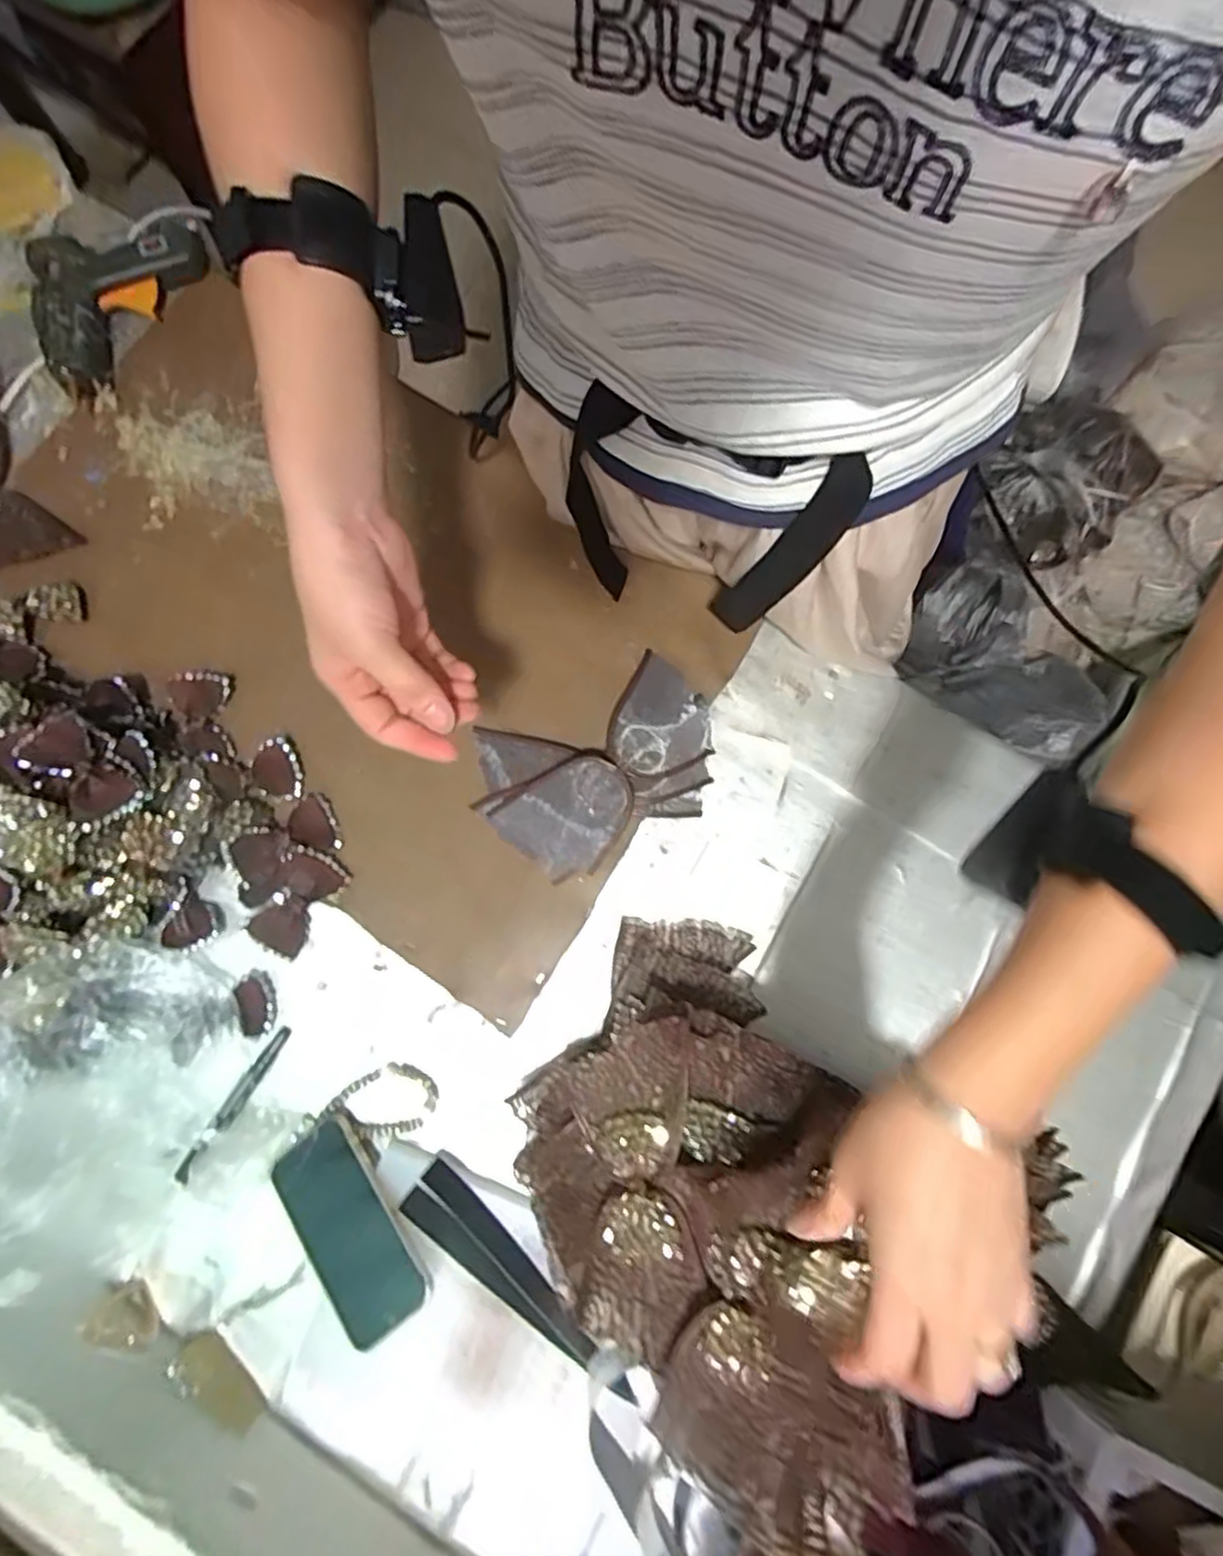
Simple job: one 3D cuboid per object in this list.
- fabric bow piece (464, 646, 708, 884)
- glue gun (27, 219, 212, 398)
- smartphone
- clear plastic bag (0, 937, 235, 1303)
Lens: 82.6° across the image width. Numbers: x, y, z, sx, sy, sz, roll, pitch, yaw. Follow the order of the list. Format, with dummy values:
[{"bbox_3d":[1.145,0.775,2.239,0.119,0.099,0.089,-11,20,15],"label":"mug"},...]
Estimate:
[{"bbox_3d":[-0.009,-0.010,0.615,0.212,0.039,0.146,-25,81,-5],"label":"fabric bow piece"},{"bbox_3d":[-0.512,-0.487,0.693,0.131,0.048,0.207,32,81,5],"label":"glue gun"},{"bbox_3d":[-0.205,0.350,0.542,0.065,0.008,0.153,-32,69,-20],"label":"smartphone"},{"bbox_3d":[-0.444,0.243,0.525,0.244,0.119,0.239,23,80,3],"label":"clear plastic bag"}]

